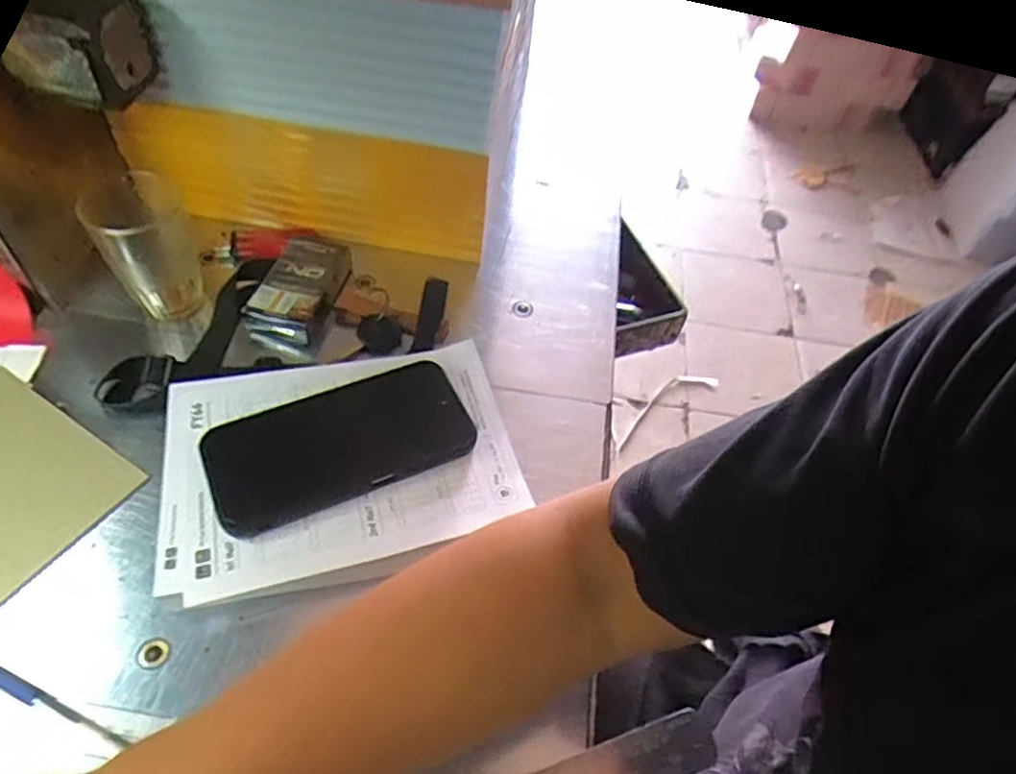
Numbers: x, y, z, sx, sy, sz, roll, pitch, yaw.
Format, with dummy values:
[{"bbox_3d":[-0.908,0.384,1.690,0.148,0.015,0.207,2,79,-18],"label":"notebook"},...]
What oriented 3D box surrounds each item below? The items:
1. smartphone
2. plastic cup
[{"bbox_3d":[-0.109,0.035,0.429,0.165,0.015,0.079,-18,56,-19],"label":"smartphone"},{"bbox_3d":[-0.269,-0.105,0.491,0.056,0.107,0.057,3,52,-4],"label":"plastic cup"}]

